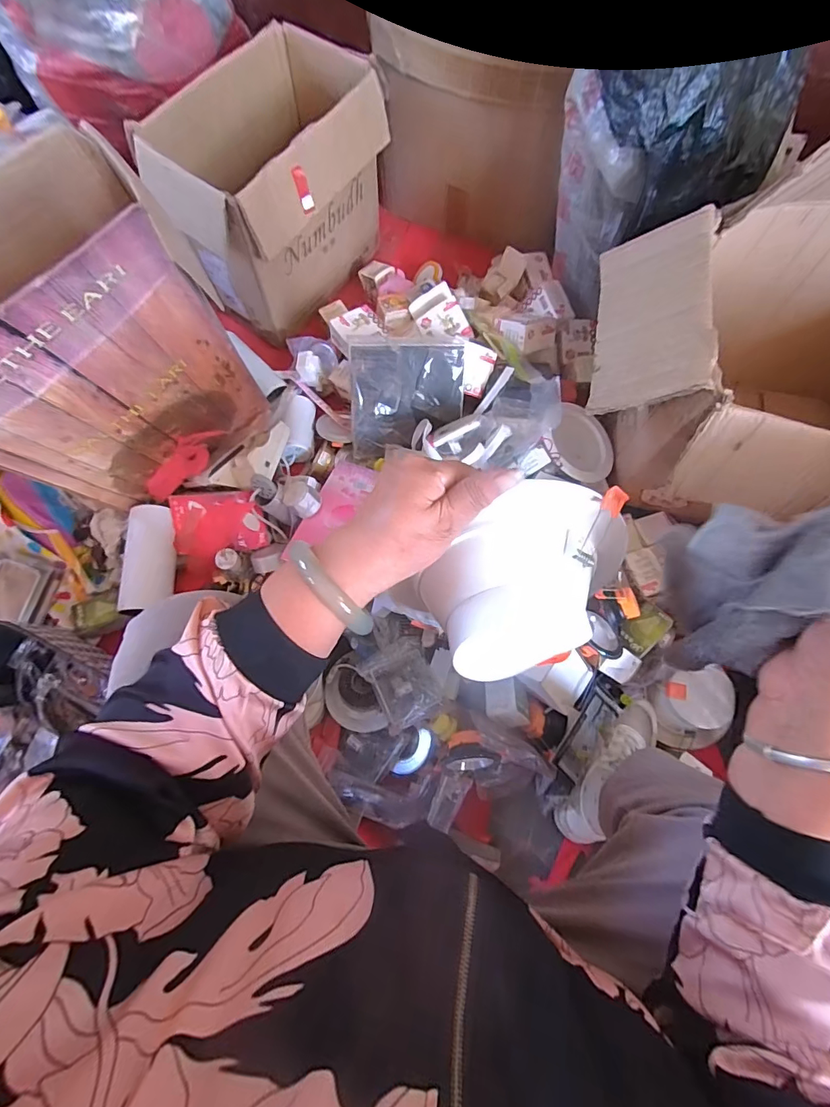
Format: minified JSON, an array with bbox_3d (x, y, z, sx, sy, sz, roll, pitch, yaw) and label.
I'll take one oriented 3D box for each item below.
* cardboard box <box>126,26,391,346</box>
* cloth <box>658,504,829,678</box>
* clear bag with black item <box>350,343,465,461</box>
[{"bbox_3d":[-0.235,-0.660,0.856,0.229,0.288,0.413,33,77,9],"label":"cardboard box"},{"bbox_3d":[0.203,0.026,0.269,0.032,0.118,0.108,-15,101,-22],"label":"cloth"},{"bbox_3d":[-0.013,-0.260,0.809,0.190,0.194,0.016,0,33,-1],"label":"clear bag with black item"}]

